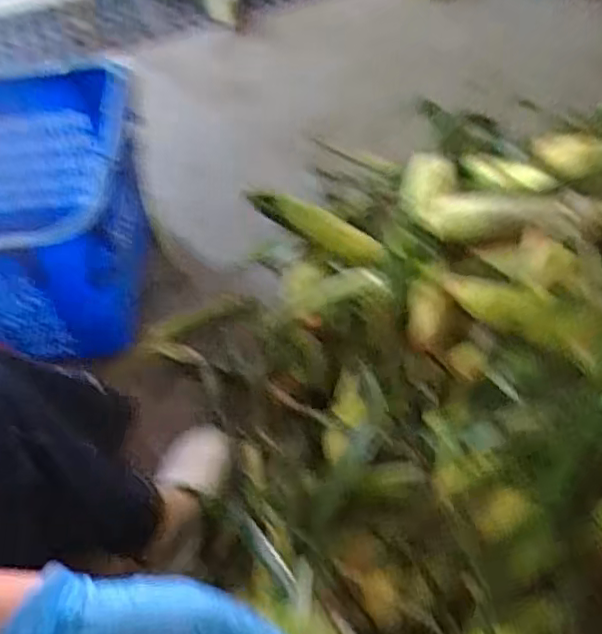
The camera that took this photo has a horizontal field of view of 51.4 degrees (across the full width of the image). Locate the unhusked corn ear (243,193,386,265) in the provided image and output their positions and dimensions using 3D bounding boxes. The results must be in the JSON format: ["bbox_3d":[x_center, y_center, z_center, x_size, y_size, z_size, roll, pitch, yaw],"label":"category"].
[{"bbox_3d":[0.023,-0.154,1.066,0.271,0.069,0.058,26,57,24],"label":"unhusked corn ear"}]

